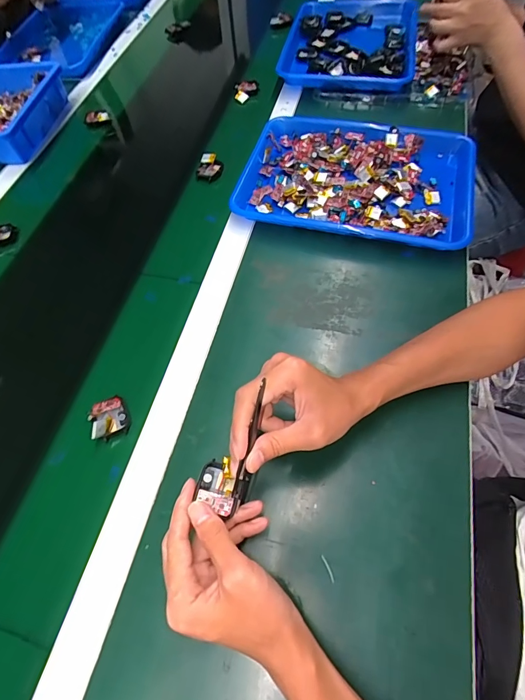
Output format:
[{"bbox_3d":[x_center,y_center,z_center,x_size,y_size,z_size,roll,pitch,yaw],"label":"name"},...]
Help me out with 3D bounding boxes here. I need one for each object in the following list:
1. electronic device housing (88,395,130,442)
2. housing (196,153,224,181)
[{"bbox_3d":[-0.170,0.073,0.427,0.036,0.024,0.044,-23,59,-6],"label":"electronic device housing"},{"bbox_3d":[-0.087,-0.305,0.641,0.042,0.018,0.046,-2,61,3],"label":"housing"}]

